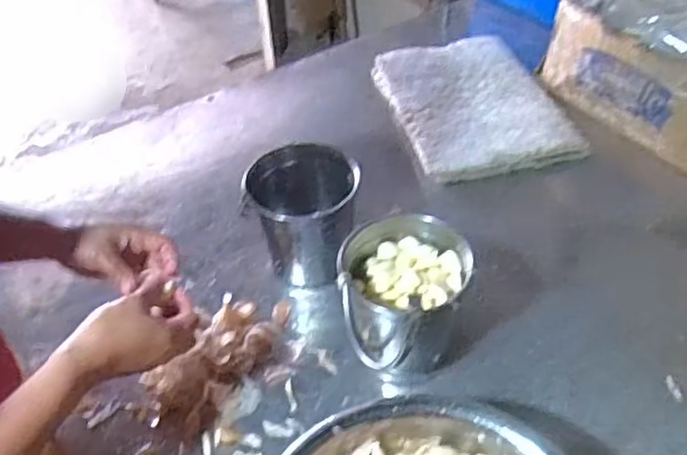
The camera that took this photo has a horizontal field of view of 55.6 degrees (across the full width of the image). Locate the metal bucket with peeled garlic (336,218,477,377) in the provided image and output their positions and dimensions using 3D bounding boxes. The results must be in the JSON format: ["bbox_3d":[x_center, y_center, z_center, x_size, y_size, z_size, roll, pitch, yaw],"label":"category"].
[{"bbox_3d":[0.059,0.084,0.706,0.130,0.124,0.142,13,46,17],"label":"metal bucket with peeled garlic"}]

